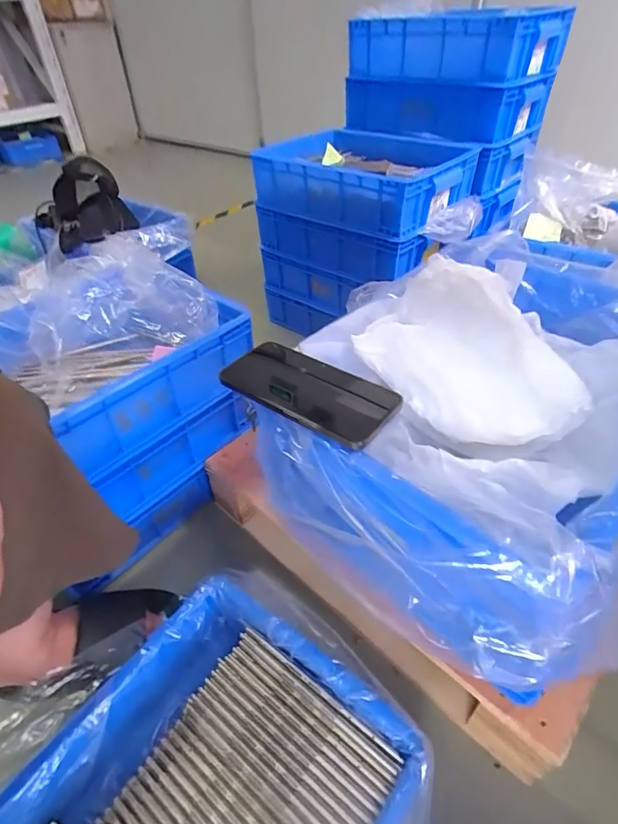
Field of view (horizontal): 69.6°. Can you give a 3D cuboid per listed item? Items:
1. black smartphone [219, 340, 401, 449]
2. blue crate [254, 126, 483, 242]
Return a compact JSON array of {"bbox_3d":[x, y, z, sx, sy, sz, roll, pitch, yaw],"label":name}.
[{"bbox_3d":[0.002,-0.022,0.405,0.156,0.013,0.079,25,48,26],"label":"black smartphone"},{"bbox_3d":[0.127,-0.508,0.978,0.284,0.123,0.443,-34,51,-31],"label":"blue crate"}]

